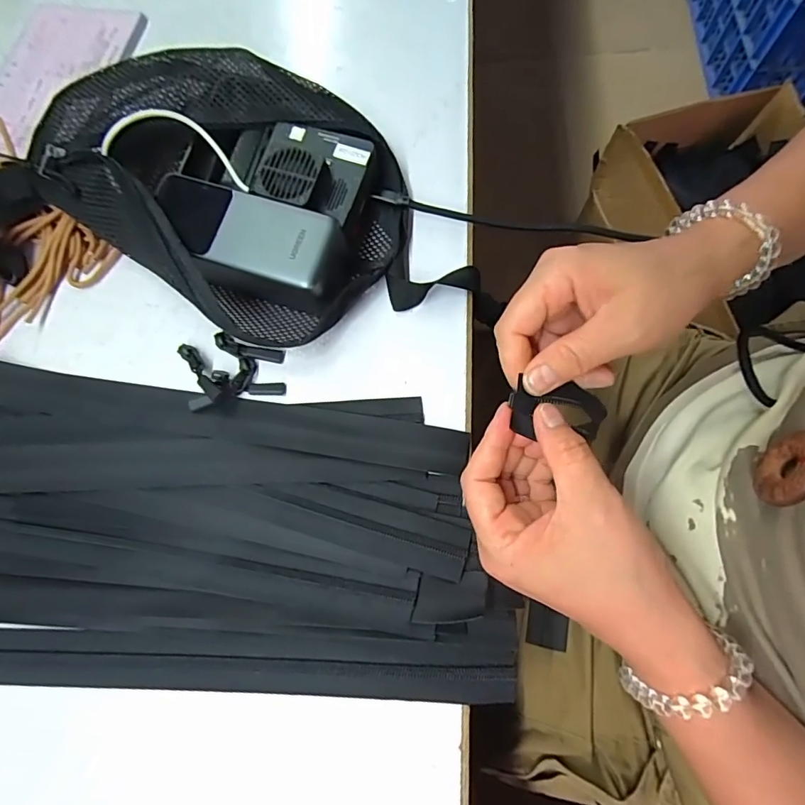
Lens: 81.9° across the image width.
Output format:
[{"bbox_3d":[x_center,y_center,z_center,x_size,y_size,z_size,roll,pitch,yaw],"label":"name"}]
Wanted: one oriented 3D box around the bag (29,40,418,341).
[{"bbox_3d":[-0.118,-0.170,0.338,0.253,0.058,0.199,37,79,13],"label":"bag"}]

